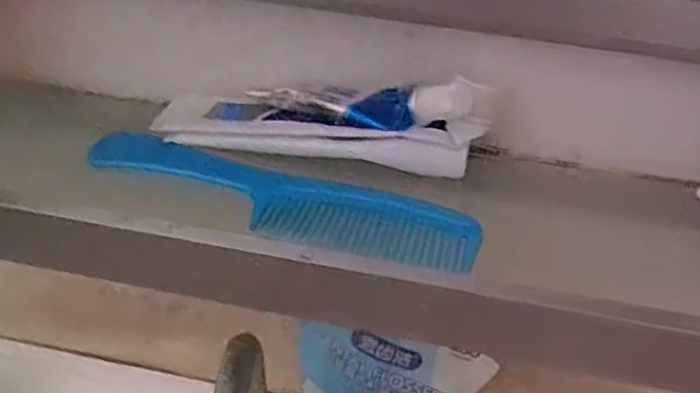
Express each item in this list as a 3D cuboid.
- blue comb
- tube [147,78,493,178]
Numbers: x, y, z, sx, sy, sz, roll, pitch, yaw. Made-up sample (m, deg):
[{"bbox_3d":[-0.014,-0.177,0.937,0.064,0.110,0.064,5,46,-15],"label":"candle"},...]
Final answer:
[{"bbox_3d":[-0.037,0.001,0.347,0.204,0.011,0.053,10,41,9],"label":"blue comb"},{"bbox_3d":[-0.017,-0.048,0.361,0.178,0.049,0.042,9,41,9],"label":"tube"}]

